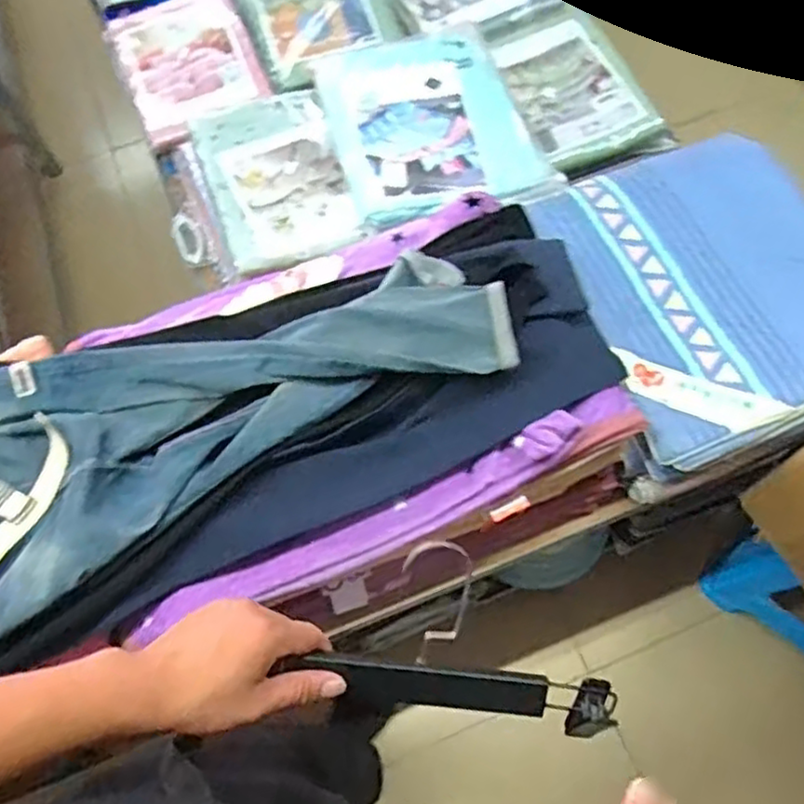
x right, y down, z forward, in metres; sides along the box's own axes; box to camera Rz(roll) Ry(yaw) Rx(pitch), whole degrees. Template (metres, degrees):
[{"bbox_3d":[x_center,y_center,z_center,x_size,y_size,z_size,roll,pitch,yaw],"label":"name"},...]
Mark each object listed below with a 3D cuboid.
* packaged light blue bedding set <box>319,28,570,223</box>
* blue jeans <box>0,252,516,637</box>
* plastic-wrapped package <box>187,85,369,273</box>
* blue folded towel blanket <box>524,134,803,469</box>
[{"bbox_3d":[0.048,-0.493,1.212,0.326,0.054,0.432,-19,67,-6],"label":"packaged light blue bedding set"},{"bbox_3d":[-0.255,0.007,0.867,0.824,0.100,0.326,-24,67,-8],"label":"blue jeans"},{"bbox_3d":[-0.214,-0.376,1.175,0.225,0.030,0.375,-18,67,-5],"label":"plastic-wrapped package"},{"bbox_3d":[0.478,-0.197,1.072,0.430,0.055,0.502,-21,67,-7],"label":"blue folded towel blanket"}]

